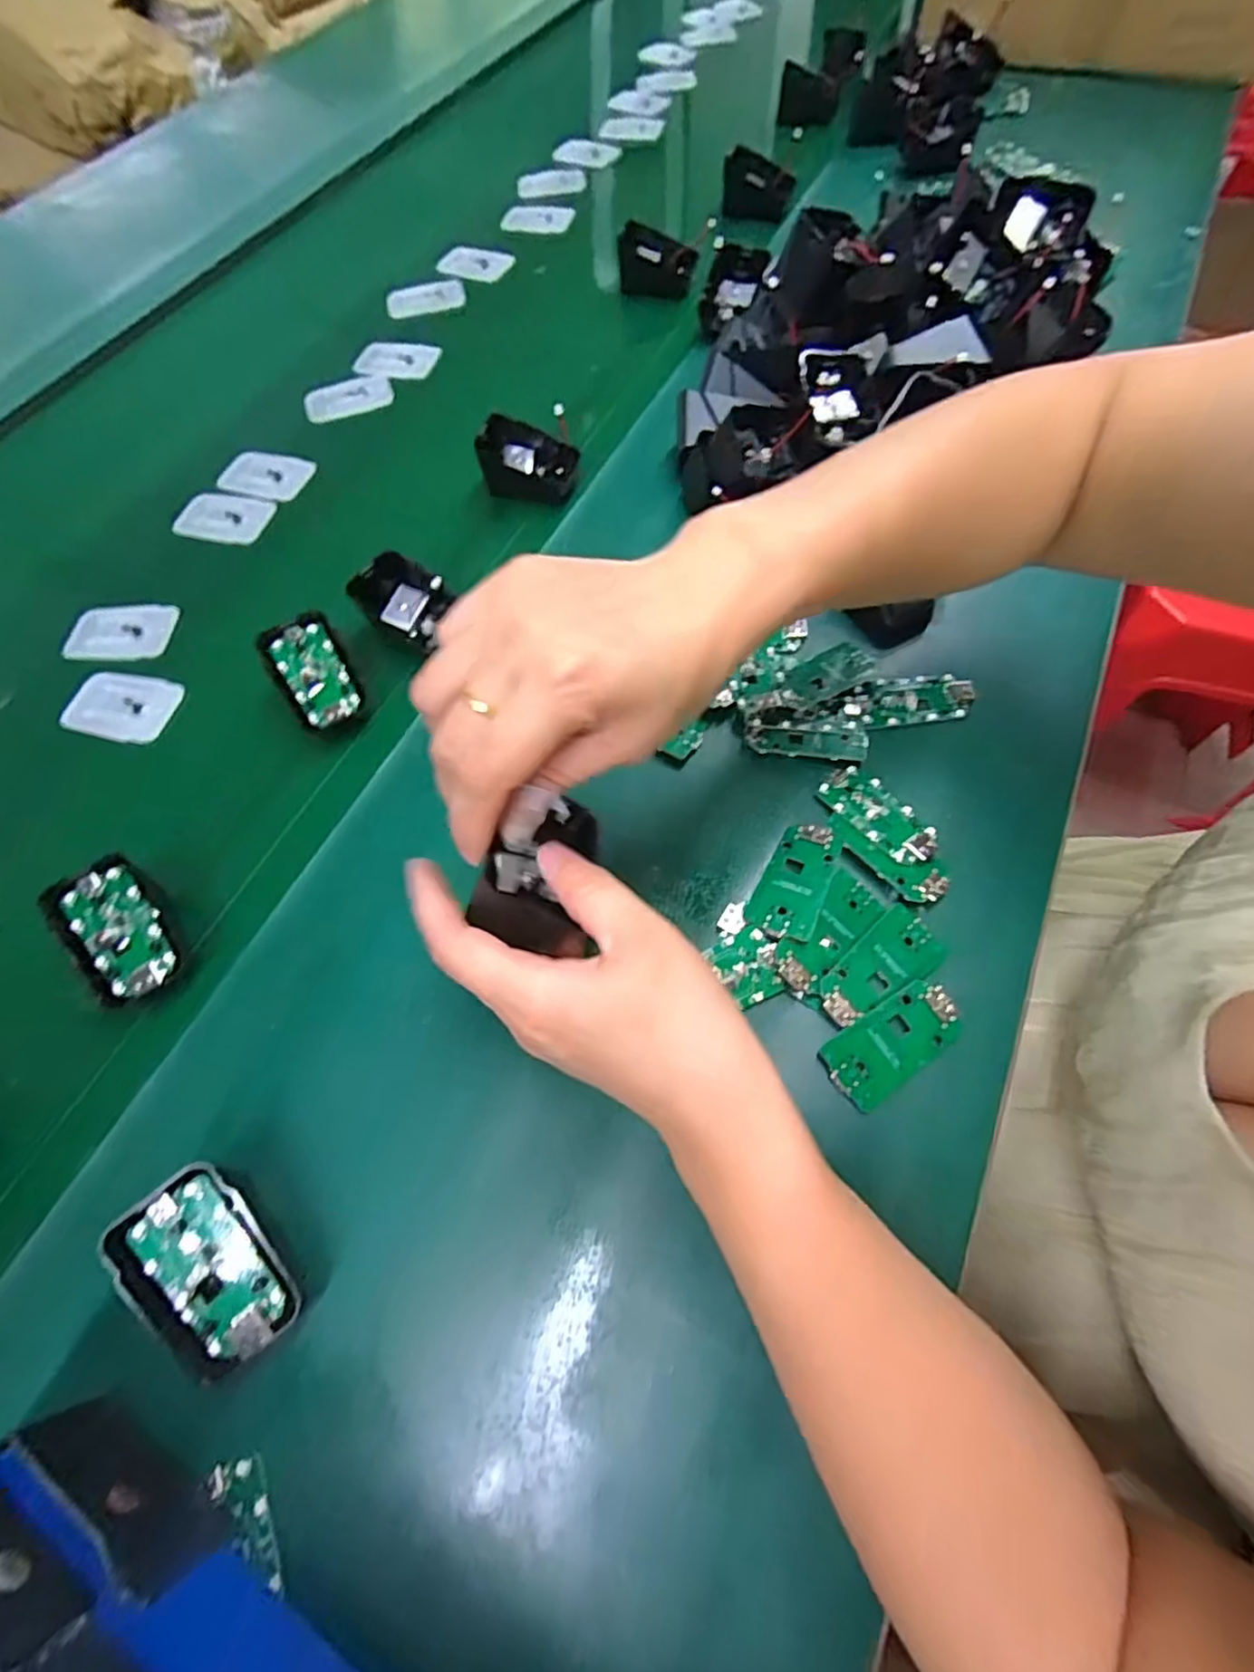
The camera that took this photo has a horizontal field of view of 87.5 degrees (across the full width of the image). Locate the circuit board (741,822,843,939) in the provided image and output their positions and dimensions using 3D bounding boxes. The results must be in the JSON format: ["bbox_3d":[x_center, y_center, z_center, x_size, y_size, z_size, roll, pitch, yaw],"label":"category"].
[{"bbox_3d":[0.082,0.021,0.317,0.031,0.009,0.062,23,68,14],"label":"circuit board"}]

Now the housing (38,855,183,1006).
[{"bbox_3d":[-0.245,0.045,0.317,0.042,0.010,0.068,-40,85,-17],"label":"housing"}]

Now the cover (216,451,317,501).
[{"bbox_3d":[-0.278,-0.277,0.501,0.068,0.004,0.042,12,65,9],"label":"cover"}]

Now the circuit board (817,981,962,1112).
[{"bbox_3d":[0.117,0.090,0.287,0.063,0.005,0.029,-31,66,-11],"label":"circuit board"}]

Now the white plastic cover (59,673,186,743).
[{"bbox_3d":[-0.313,-0.081,0.407,0.063,0.006,0.045,12,65,9],"label":"white plastic cover"}]

